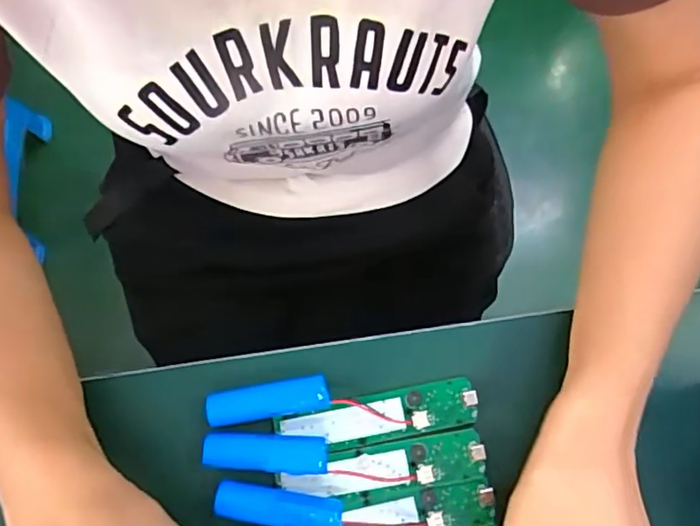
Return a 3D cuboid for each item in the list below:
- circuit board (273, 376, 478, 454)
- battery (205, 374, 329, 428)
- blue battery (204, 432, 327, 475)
[{"bbox_3d":[0.015,0.088,0.338,0.112,0.009,0.028,-10,72,-2],"label":"circuit board"},{"bbox_3d":[-0.046,0.079,0.338,0.067,0.019,0.019,-10,72,-2],"label":"battery"},{"bbox_3d":[-0.046,0.105,0.326,0.066,0.017,0.019,3,72,2],"label":"blue battery"}]

